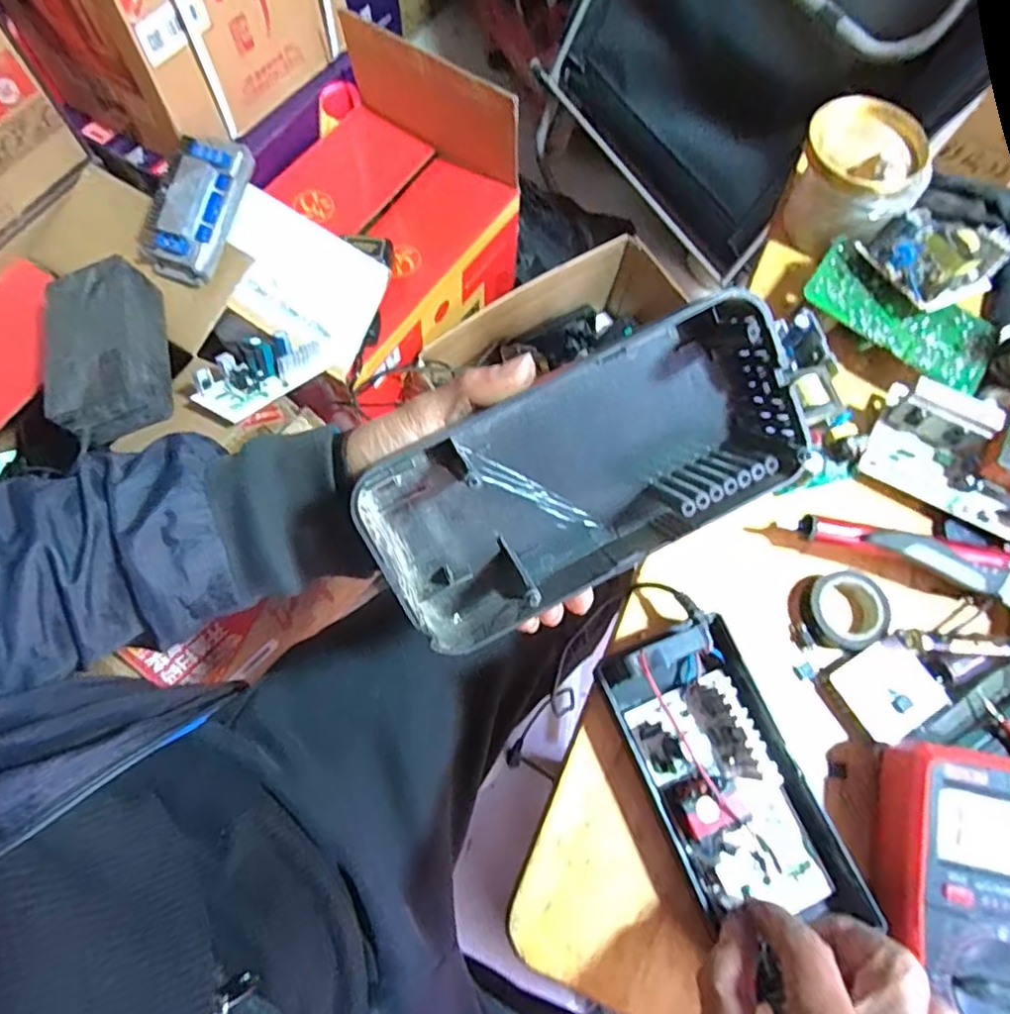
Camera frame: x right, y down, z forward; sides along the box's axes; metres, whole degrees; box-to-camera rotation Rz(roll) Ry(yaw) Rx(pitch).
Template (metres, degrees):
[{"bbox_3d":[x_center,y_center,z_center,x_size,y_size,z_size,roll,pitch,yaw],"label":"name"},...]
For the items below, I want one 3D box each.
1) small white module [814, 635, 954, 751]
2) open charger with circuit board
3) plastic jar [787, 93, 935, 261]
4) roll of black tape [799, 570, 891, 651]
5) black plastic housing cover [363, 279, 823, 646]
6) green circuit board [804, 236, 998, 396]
[{"bbox_3d":[0.229,0.113,0.382,0.058,0.016,0.050,-26,73,-11],"label":"small white module"},{"bbox_3d":[0.121,0.148,0.347,0.083,0.048,0.158,-21,72,-9],"label":"open charger with circuit board"},{"bbox_3d":[0.268,-0.249,0.486,0.080,0.081,0.096,-9,70,-5],"label":"plastic jar"},{"bbox_3d":[0.216,0.067,0.401,0.044,0.023,0.047,1,70,-2],"label":"roll of black tape"},{"bbox_3d":[0.041,-0.014,0.309,0.210,0.045,0.099,-28,106,-2],"label":"black plastic housing cover"},{"bbox_3d":[0.285,-0.138,0.452,0.134,0.012,0.064,30,72,9],"label":"green circuit board"}]

